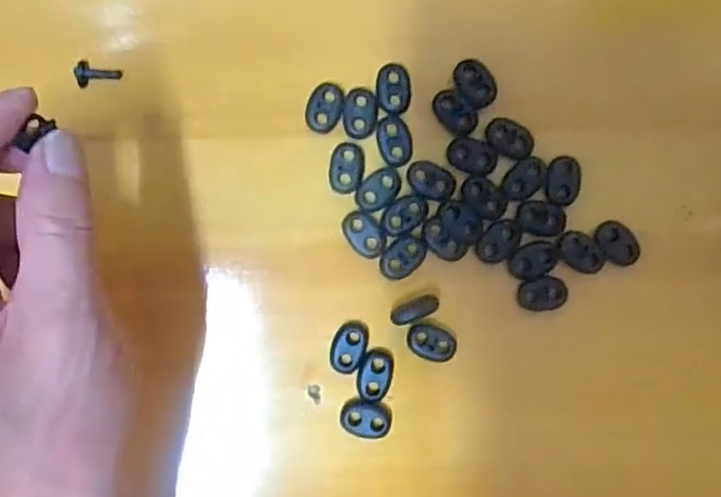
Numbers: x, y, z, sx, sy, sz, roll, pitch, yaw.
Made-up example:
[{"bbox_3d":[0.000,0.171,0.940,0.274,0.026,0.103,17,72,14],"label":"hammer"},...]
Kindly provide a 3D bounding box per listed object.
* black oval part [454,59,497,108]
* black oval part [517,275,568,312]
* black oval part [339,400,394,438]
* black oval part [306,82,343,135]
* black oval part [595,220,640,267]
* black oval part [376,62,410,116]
[{"bbox_3d":[0.050,-0.072,0.292,0.015,0.006,0.021,-26,91,-1],"label":"black oval part"},{"bbox_3d":[0.080,0.020,0.293,0.021,0.004,0.014,-9,91,-2],"label":"black oval part"},{"bbox_3d":[0.003,0.074,0.289,0.022,0.004,0.015,5,90,-2],"label":"black oval part"},{"bbox_3d":[-0.016,-0.061,0.289,0.014,0.004,0.022,18,90,-2],"label":"black oval part"},{"bbox_3d":[0.114,-0.002,0.295,0.015,0.004,0.022,-33,92,-1],"label":"black oval part"},{"bbox_3d":[0.015,-0.070,0.291,0.015,0.004,0.022,0,91,-2],"label":"black oval part"}]

